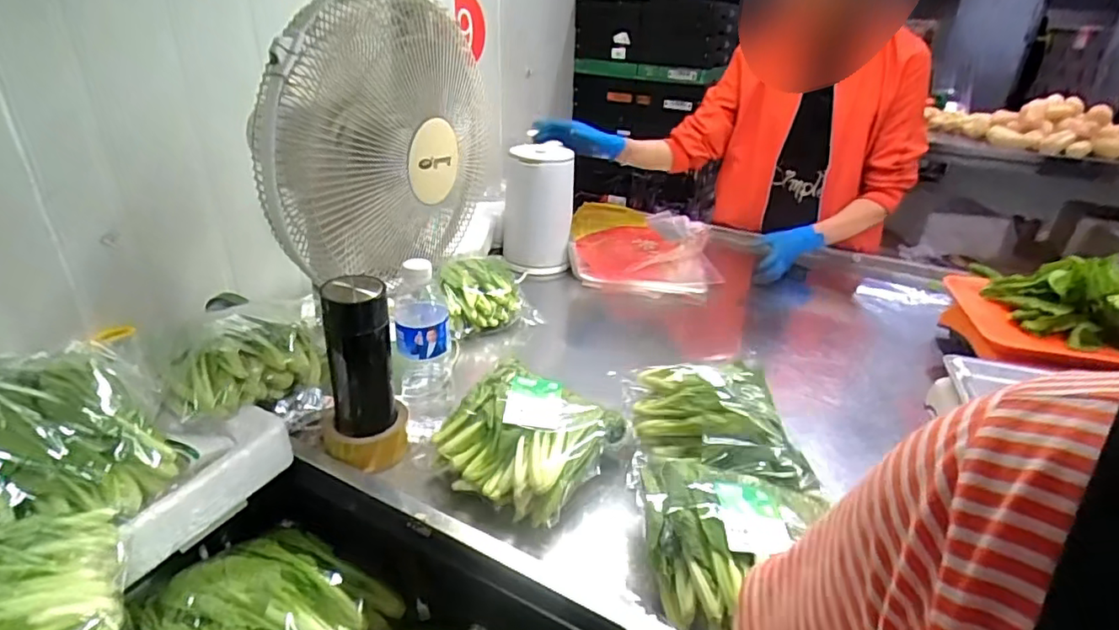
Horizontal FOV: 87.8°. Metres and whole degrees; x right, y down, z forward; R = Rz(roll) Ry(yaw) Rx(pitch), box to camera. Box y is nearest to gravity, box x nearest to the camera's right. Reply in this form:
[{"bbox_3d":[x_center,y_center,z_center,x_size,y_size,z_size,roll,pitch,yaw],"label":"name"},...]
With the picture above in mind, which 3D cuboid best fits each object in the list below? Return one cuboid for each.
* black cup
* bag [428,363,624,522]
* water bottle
[{"bbox_3d":[-0.224,0.059,0.658,0.072,0.208,0.057,-6,29,-16],"label":"black cup"},{"bbox_3d":[-0.039,0.139,0.672,0.180,0.079,0.174,17,31,26],"label":"bag"},{"bbox_3d":[-0.163,0.035,0.698,0.065,0.200,0.056,-3,28,-11],"label":"water bottle"}]

